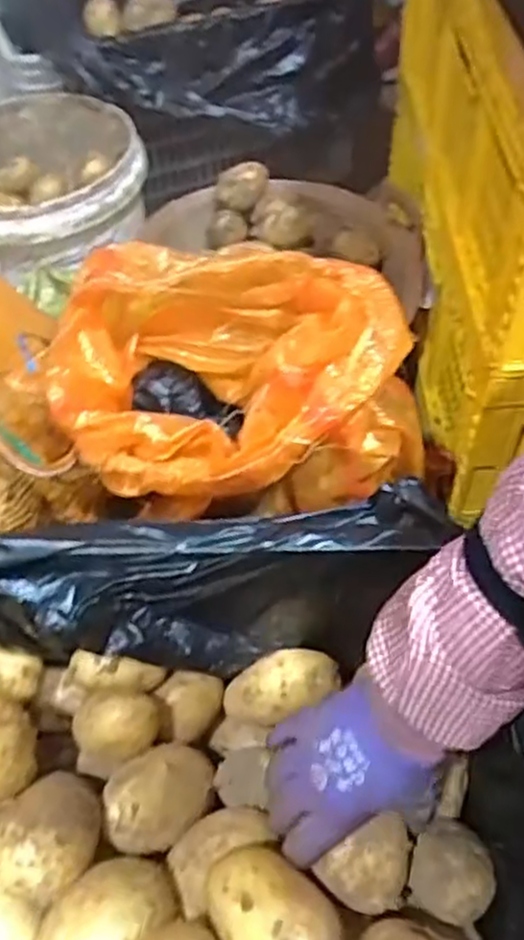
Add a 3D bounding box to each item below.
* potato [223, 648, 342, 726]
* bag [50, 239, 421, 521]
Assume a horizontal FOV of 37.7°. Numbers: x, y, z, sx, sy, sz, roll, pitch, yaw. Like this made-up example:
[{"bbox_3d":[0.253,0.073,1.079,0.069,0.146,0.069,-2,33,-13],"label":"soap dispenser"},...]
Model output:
[{"bbox_3d":[0.015,0.178,0.629,0.096,0.047,0.046,-27,54,5],"label":"potato"},{"bbox_3d":[-0.027,-0.066,0.598,0.274,0.167,0.173,19,56,16],"label":"bag"}]

